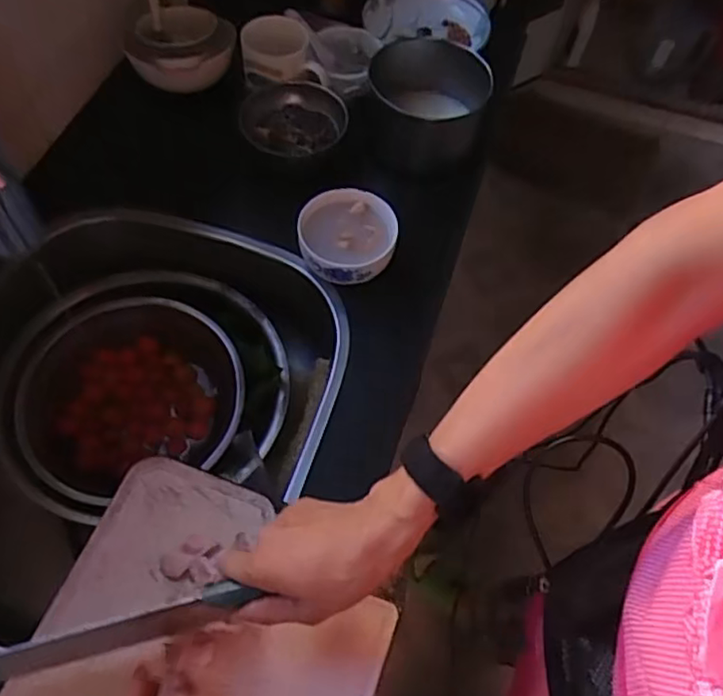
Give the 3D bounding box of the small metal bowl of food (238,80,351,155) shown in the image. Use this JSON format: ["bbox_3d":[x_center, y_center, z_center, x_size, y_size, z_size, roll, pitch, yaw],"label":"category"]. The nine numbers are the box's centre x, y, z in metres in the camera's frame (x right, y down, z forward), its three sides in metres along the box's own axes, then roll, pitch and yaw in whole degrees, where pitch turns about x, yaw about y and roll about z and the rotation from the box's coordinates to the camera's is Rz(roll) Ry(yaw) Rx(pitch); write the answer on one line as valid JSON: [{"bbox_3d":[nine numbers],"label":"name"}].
[{"bbox_3d":[-0.075,-0.258,0.718,0.119,0.037,0.096,-11,62,-10],"label":"small metal bowl of food"}]

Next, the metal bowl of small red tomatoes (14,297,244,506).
[{"bbox_3d":[-0.248,0.042,0.675,0.217,0.072,0.223,2,61,-3],"label":"metal bowl of small red tomatoes"}]

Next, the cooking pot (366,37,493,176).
[{"bbox_3d":[0.078,-0.288,0.743,0.132,0.085,0.131,4,61,-2],"label":"cooking pot"}]

